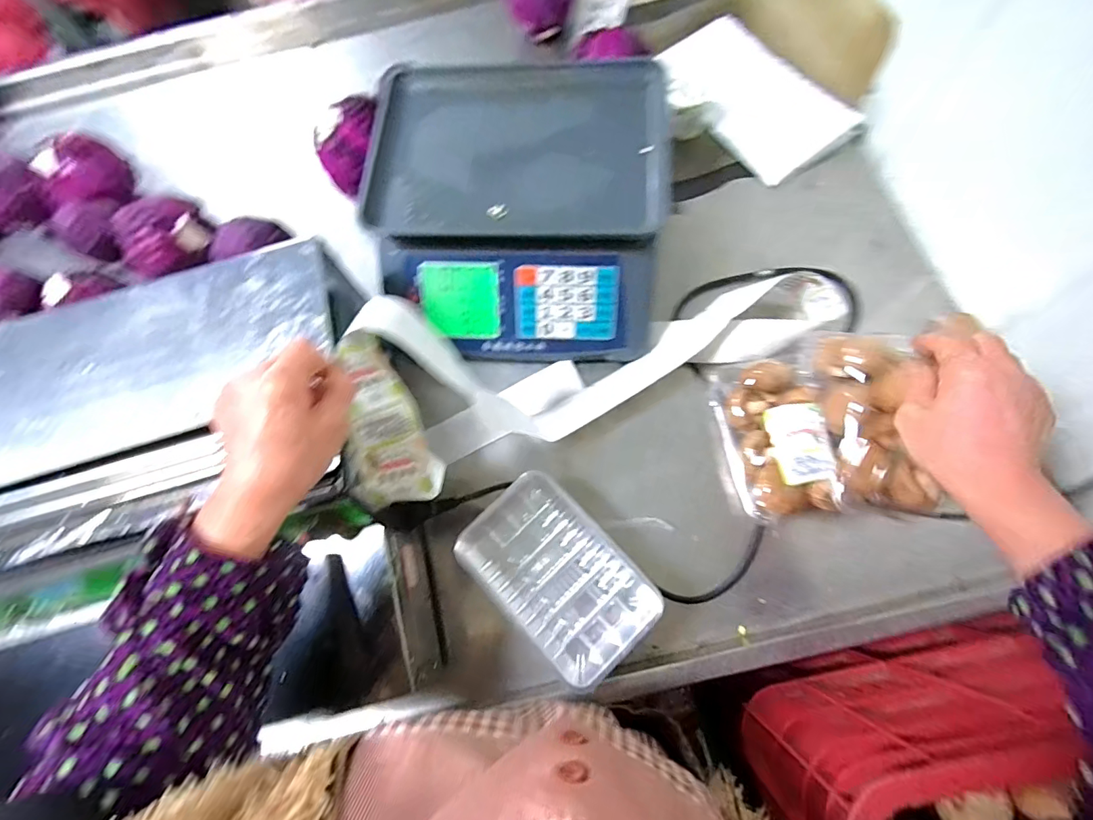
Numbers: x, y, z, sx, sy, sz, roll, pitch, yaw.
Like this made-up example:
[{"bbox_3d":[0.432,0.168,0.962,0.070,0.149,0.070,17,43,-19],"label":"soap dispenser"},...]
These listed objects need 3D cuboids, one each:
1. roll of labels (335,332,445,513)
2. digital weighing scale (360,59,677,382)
[{"bbox_3d":[-0.130,0.011,0.371,0.063,0.039,0.138,-11,101,-1],"label":"roll of labels"},{"bbox_3d":[-0.032,-0.245,0.566,0.325,0.128,0.350,2,74,3],"label":"digital weighing scale"}]

